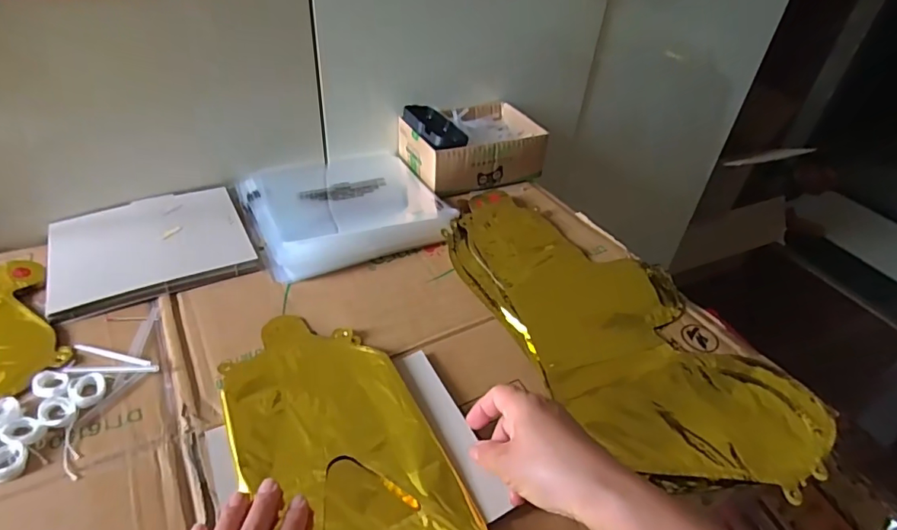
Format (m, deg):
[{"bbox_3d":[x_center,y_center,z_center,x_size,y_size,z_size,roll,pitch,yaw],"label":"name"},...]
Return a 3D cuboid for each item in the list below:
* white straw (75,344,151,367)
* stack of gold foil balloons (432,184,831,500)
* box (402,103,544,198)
[{"bbox_3d":[-0.301,0.080,0.457,0.079,0.005,0.008,12,40,9],"label":"white straw"},{"bbox_3d":[0.161,0.050,0.552,0.211,0.020,0.448,-19,45,-26],"label":"stack of gold foil balloons"},{"bbox_3d":[0.035,-0.179,0.753,0.190,0.069,0.141,-16,43,-23],"label":"box"}]

